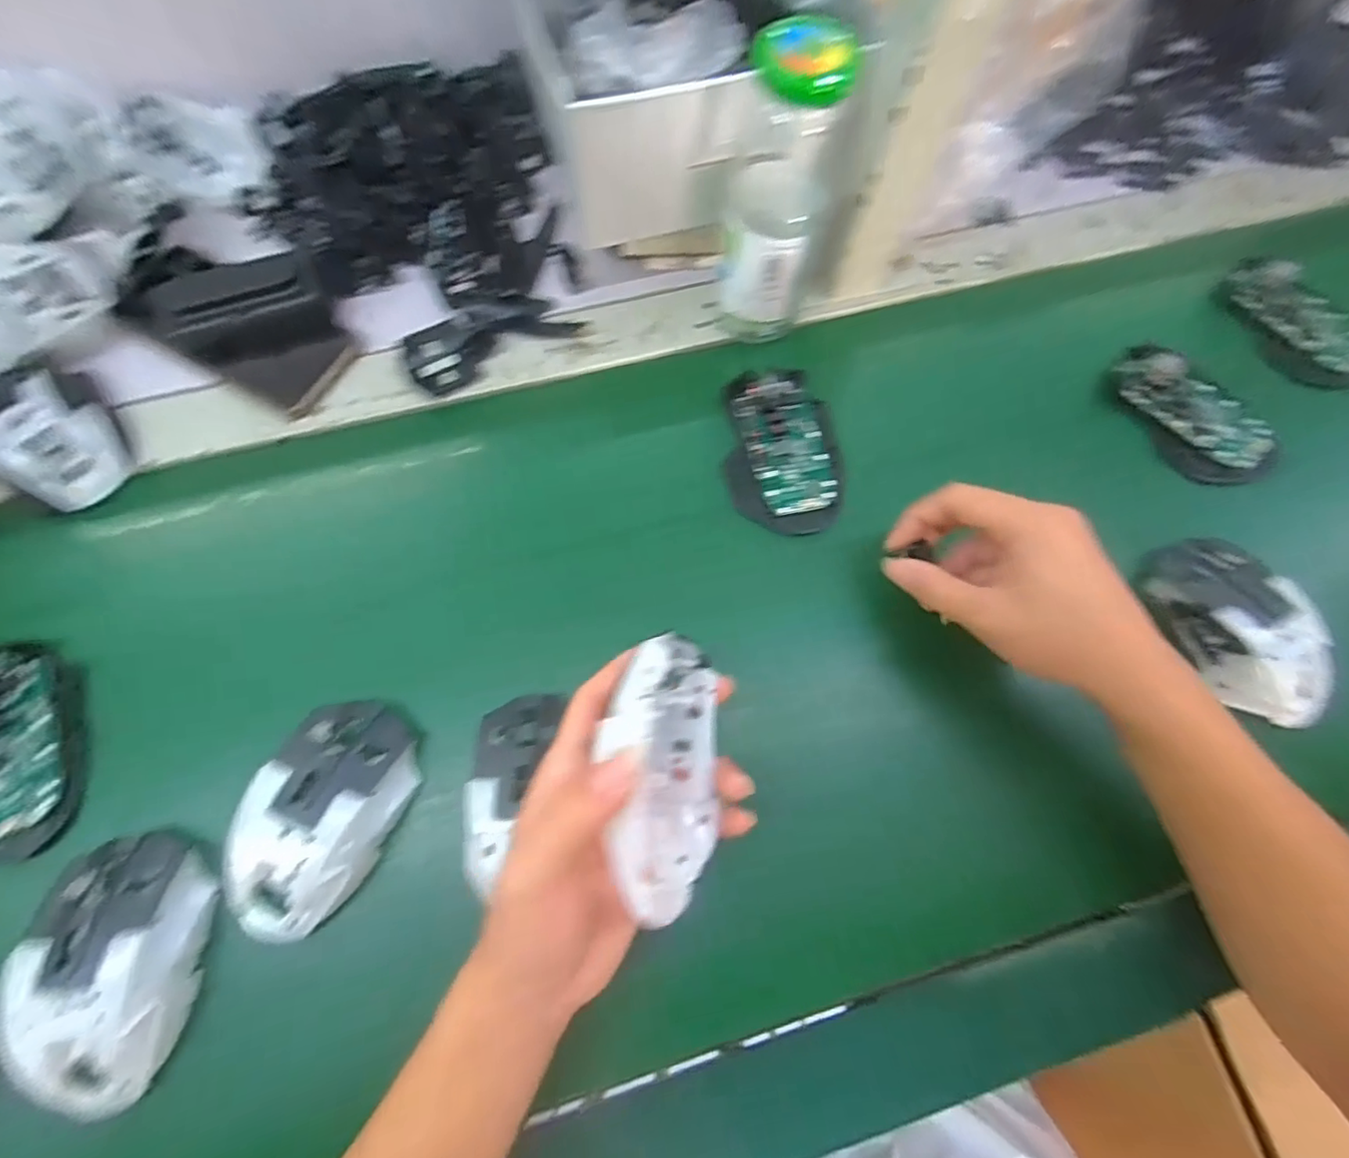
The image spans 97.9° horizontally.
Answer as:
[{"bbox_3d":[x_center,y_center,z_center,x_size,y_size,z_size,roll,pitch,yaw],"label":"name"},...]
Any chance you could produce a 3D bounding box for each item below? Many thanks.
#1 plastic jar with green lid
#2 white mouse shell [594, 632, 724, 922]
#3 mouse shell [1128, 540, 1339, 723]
[{"bbox_3d":[0.058,-0.214,0.340,0.051,0.155,0.056,0,75,-1],"label":"plastic jar with green lid"},{"bbox_3d":[-0.004,0.081,0.251,0.047,0.060,0.110,1,75,-1],"label":"white mouse shell"},{"bbox_3d":[0.333,0.028,0.344,0.051,0.042,0.115,-26,77,-8],"label":"mouse shell"}]

